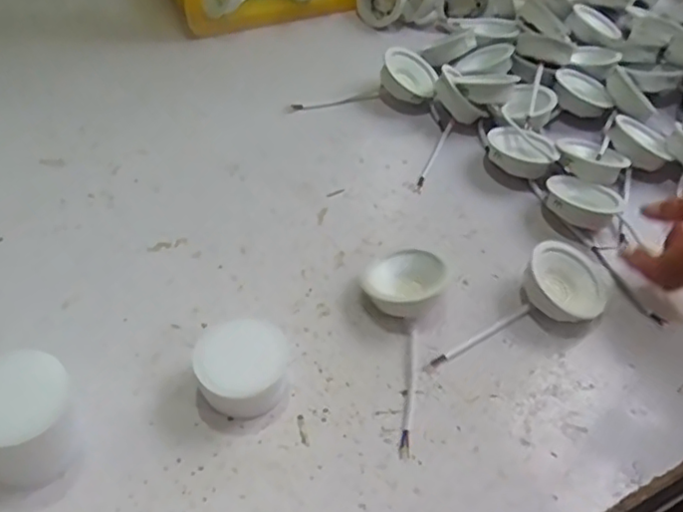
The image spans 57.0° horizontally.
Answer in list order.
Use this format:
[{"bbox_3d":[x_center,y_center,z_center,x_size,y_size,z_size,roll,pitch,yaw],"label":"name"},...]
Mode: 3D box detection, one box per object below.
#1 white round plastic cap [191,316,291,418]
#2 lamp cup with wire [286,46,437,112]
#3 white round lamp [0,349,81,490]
[{"bbox_3d":[-0.069,0.079,0.439,0.062,0.053,0.048,-21,56,-21],"label":"white round plastic cap"},{"bbox_3d":[0.025,-0.196,0.691,0.162,0.038,0.068,-3,52,-9],"label":"lamp cup with wire"},{"bbox_3d":[-0.193,0.103,0.388,0.050,0.076,0.061,32,55,19],"label":"white round lamp"}]

